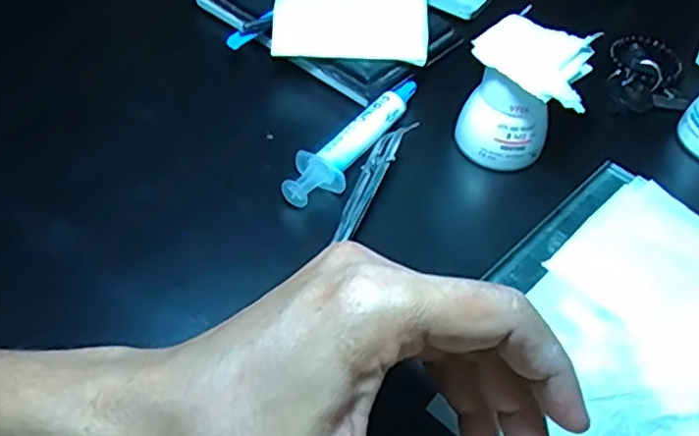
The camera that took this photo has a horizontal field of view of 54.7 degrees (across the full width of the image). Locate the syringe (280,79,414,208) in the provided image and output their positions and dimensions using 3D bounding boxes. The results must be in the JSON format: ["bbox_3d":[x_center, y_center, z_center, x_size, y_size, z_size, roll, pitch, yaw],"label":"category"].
[{"bbox_3d":[0.003,-0.045,0.376,0.026,0.023,0.114,27,54,17],"label":"syringe"}]

